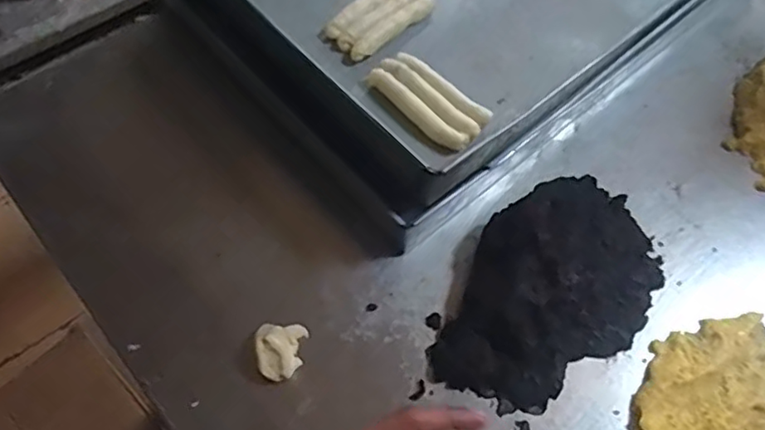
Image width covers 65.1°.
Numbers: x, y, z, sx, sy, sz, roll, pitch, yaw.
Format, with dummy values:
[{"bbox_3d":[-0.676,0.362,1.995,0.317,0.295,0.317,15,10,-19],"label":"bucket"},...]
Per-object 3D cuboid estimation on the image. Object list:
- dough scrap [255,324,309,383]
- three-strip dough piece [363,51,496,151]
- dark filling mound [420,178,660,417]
[{"bbox_3d":[-0.080,0.107,0.473,0.038,0.025,0.043,0,62,-4],"label":"dough scrap"},{"bbox_3d":[0.040,-0.102,0.520,0.110,0.017,0.051,41,68,18],"label":"three-strip dough piece"},{"bbox_3d":[0.140,0.057,0.497,0.226,0.055,0.141,-29,68,-18],"label":"dark filling mound"}]

